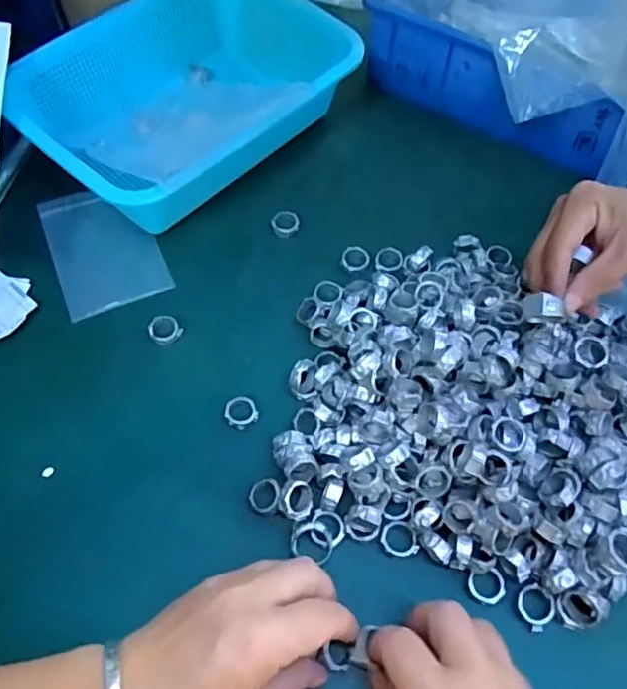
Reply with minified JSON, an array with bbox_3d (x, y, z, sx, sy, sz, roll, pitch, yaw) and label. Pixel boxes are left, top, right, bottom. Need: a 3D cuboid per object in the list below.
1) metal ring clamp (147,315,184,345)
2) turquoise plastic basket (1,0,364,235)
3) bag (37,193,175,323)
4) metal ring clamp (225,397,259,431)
[{"bbox_3d":[-0.108,-0.011,0.423,0.021,0.009,0.021,0,61,0],"label":"metal ring clamp"},{"bbox_3d":[-0.109,-0.206,0.493,0.254,0.075,0.192,-41,69,-20],"label":"turquoise plastic basket"},{"bbox_3d":[-0.167,-0.080,0.466,0.078,0.007,0.120,-22,64,-12],"label":"bag"},{"bbox_3d":[-0.049,0.047,0.397,0.020,0.007,0.021,0,61,0],"label":"metal ring clamp"}]

